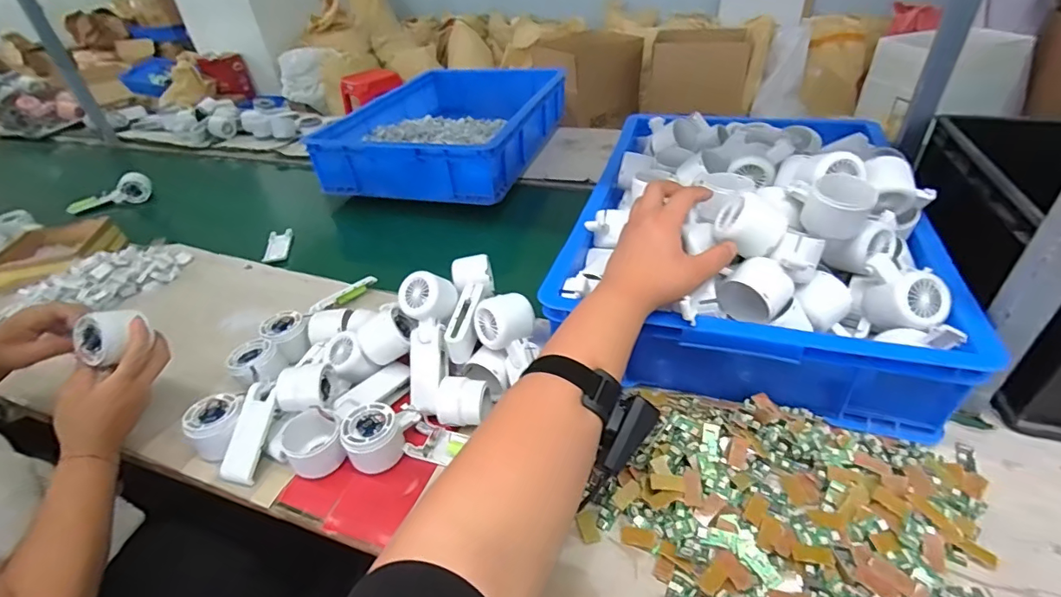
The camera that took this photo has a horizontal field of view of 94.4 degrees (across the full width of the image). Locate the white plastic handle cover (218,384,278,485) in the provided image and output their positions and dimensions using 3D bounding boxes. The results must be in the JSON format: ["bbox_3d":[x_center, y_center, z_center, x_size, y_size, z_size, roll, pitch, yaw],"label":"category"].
[{"bbox_3d":[-0.304,0.146,0.533,0.041,0.011,0.101,6,73,13],"label":"white plastic handle cover"}]

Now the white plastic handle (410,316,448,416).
[{"bbox_3d":[-0.121,0.079,0.573,0.042,0.020,0.107,-3,69,2],"label":"white plastic handle"}]

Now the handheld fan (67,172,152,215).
[{"bbox_3d":[-1.009,-0.249,1.191,0.200,0.074,0.050,-22,60,6],"label":"handheld fan"}]

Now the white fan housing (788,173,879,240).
[{"bbox_3d":[0.313,-0.097,0.517,0.075,0.050,0.057,19,44,27],"label":"white fan housing"}]

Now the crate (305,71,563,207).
[{"bbox_3d":[-0.179,-0.421,1.186,0.413,0.115,0.604,9,40,17],"label":"crate"}]

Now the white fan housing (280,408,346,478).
[{"bbox_3d":[-0.232,0.159,0.534,0.059,0.052,0.057,-3,38,2],"label":"white fan housing"}]

